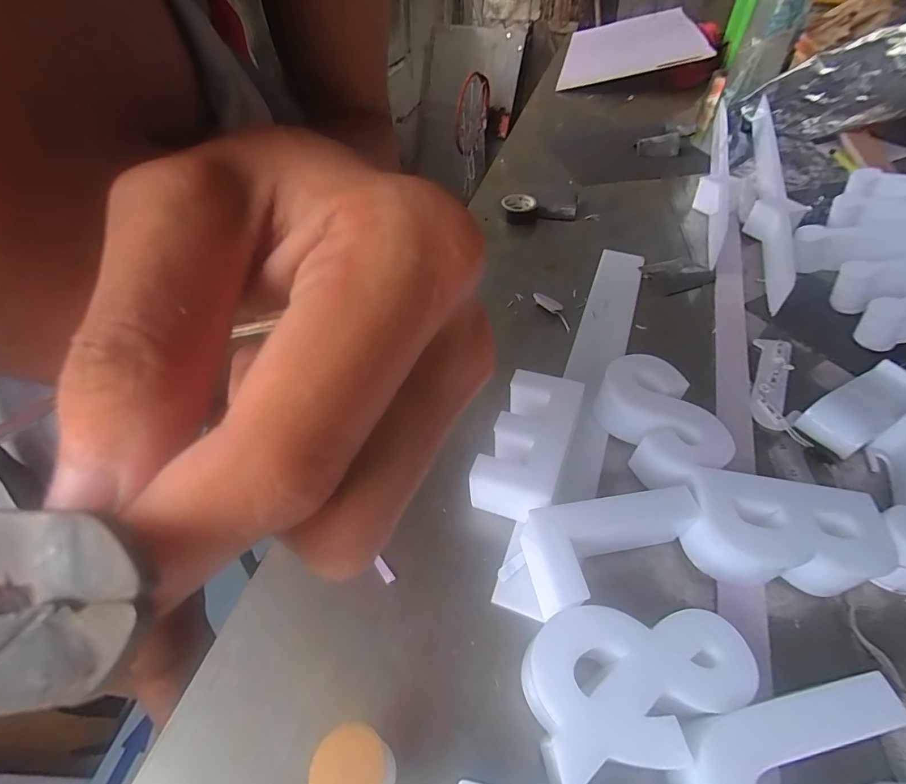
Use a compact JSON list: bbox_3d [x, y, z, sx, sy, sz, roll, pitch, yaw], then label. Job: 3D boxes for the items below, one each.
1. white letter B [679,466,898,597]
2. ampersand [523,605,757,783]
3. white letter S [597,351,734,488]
[{"bbox_3d":[0.212,0.094,0.291,0.110,0.045,0.062,4,48,4],"label":"white letter B"},{"bbox_3d":[0.096,0.154,0.236,0.110,0.044,0.069,-9,50,-10],"label":"ampersand"},{"bbox_3d":[0.161,0.026,0.355,0.078,0.046,0.113,-21,51,-18],"label":"white letter S"}]

